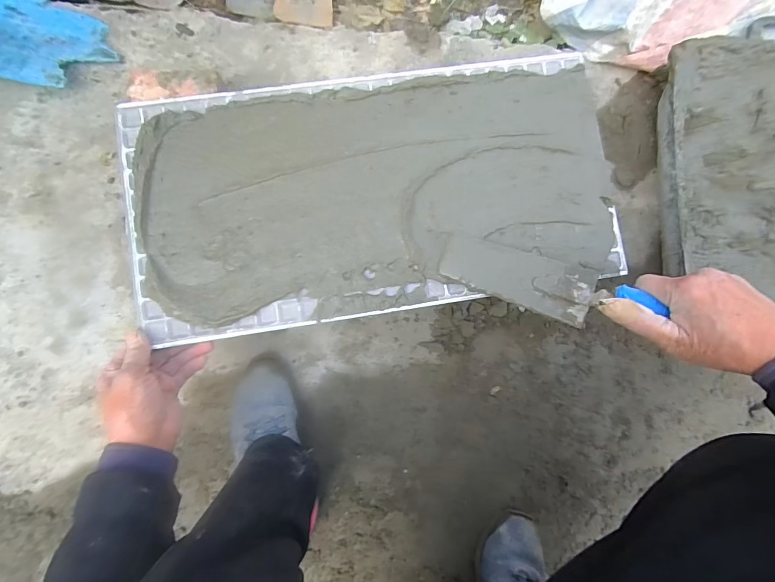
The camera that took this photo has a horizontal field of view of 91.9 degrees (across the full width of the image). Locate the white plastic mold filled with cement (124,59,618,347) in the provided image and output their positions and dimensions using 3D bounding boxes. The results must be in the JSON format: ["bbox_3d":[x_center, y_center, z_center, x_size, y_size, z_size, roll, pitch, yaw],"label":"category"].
[{"bbox_3d":[-0.013,-0.125,0.459,0.577,0.028,0.294,-9,90,-3],"label":"white plastic mold filled with cement"}]

